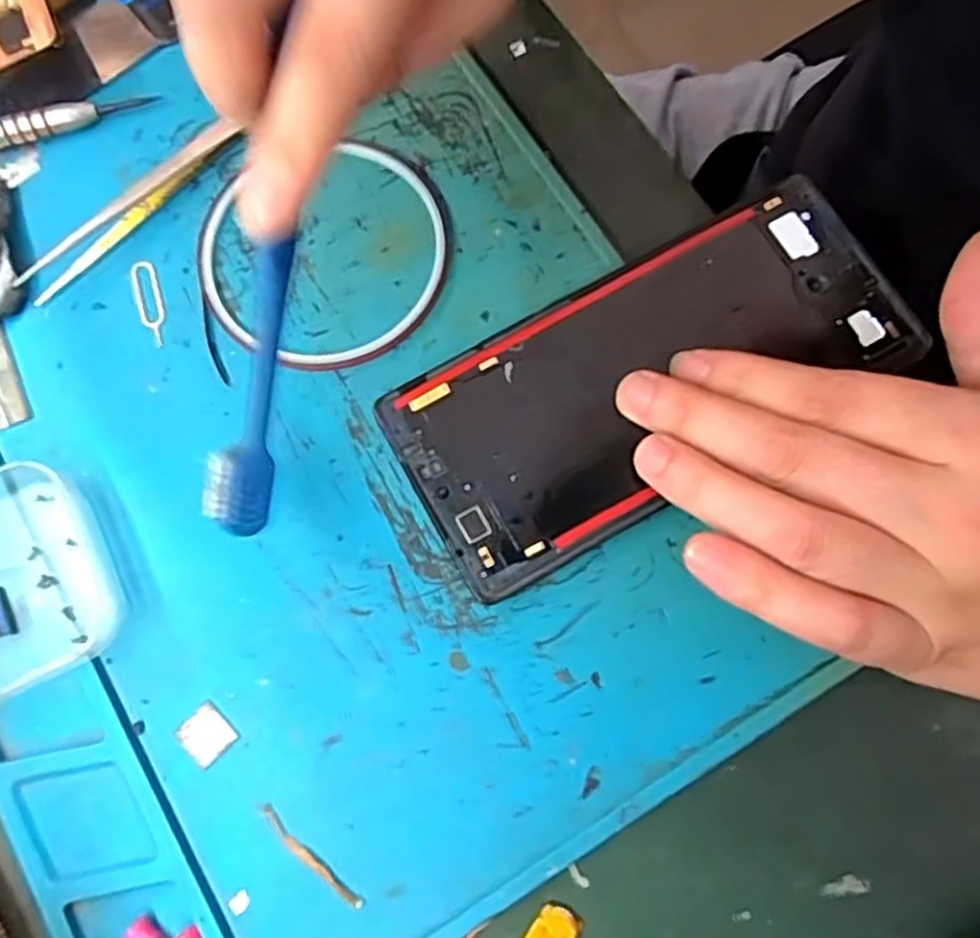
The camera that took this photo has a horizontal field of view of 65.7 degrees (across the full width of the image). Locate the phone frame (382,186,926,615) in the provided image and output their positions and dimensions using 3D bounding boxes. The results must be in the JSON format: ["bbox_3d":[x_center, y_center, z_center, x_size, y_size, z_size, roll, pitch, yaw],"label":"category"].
[{"bbox_3d":[0.050,-0.030,0.240,0.161,0.004,0.073,-31,78,-6],"label":"phone frame"}]

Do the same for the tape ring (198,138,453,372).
[{"bbox_3d":[-0.054,-0.072,0.257,0.086,0.004,0.077,-25,78,-6],"label":"tape ring"}]

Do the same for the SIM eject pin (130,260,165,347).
[{"bbox_3d":[-0.115,-0.056,0.257,0.009,0.004,0.032,-17,76,-7],"label":"SIM eject pin"}]

